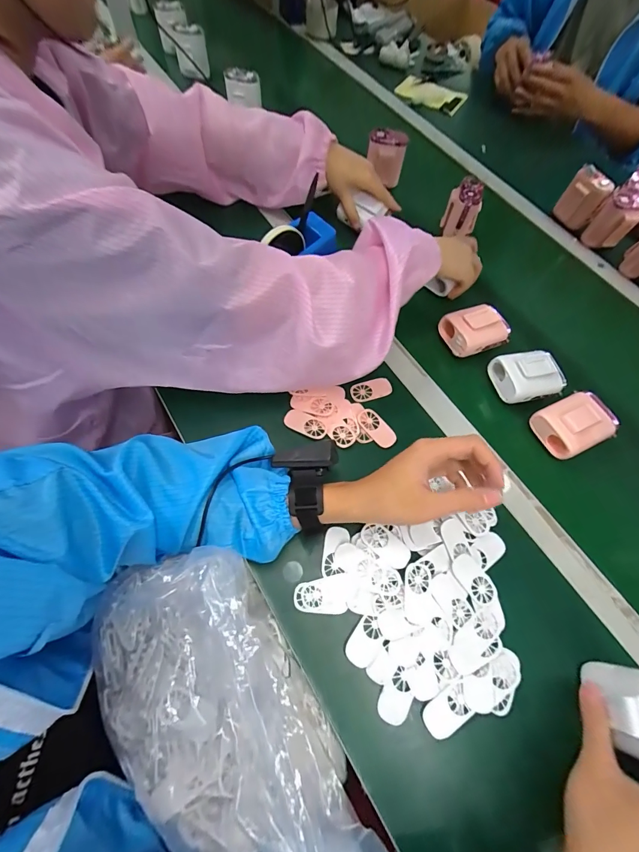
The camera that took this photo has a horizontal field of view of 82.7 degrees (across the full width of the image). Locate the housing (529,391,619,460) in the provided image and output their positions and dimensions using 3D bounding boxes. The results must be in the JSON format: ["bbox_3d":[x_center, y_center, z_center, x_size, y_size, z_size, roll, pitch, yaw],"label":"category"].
[{"bbox_3d":[0.338,-0.006,0.472,0.099,0.040,0.069,-23,68,-14],"label":"housing"}]

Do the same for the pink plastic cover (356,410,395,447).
[{"bbox_3d":[0.076,0.002,0.475,0.028,0.004,0.059,-39,72,-19],"label":"pink plastic cover"}]

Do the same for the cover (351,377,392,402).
[{"bbox_3d":[0.071,-0.050,0.502,0.059,0.013,0.027,-12,65,-9],"label":"cover"}]

